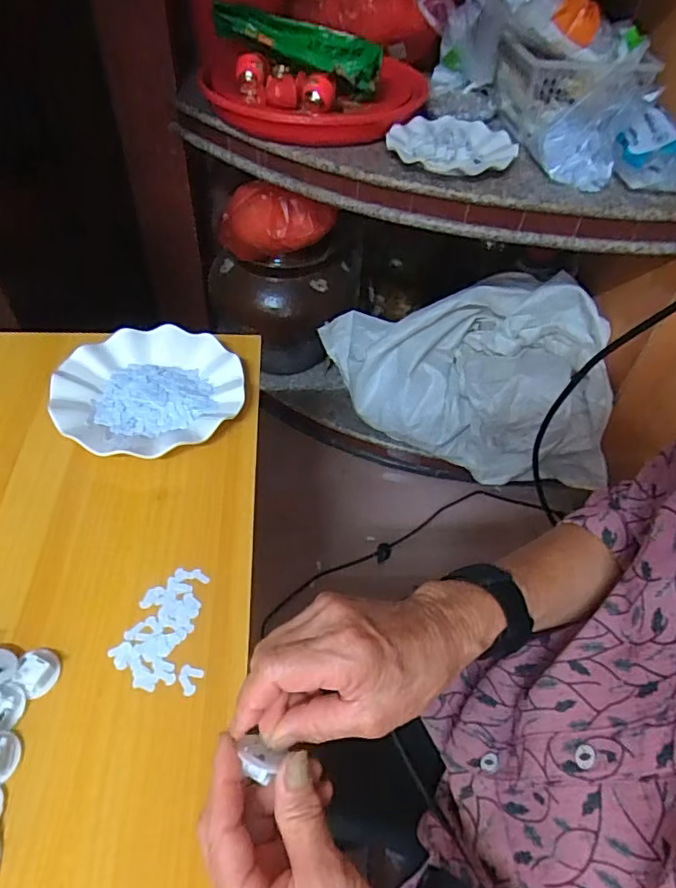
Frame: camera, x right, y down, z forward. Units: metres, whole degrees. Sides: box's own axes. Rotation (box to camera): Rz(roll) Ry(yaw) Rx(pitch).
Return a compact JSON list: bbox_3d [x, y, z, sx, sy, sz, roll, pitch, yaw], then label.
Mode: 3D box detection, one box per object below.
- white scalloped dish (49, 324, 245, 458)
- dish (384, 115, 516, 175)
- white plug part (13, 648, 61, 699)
[{"bbox_3d":[-0.193,-0.058,0.584,0.182,0.022,0.173,3,49,-4],"label":"white scalloped dish"},{"bbox_3d":[0.175,-0.454,0.844,0.178,0.026,0.174,2,49,-2],"label":"dish"},{"bbox_3d":[-0.212,0.158,0.398,0.030,0.016,0.027,34,54,21],"label":"white plug part"}]

